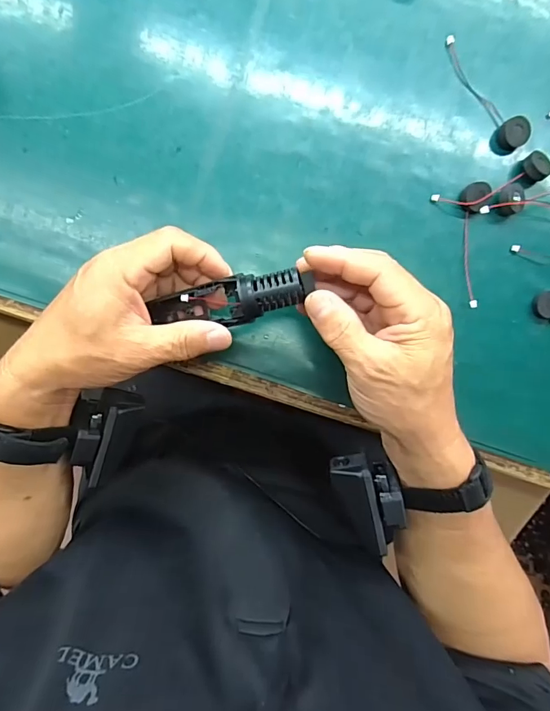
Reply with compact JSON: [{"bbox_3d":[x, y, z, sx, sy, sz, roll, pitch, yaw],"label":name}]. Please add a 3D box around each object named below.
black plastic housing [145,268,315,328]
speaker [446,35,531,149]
[{"bbox_3d":[-0.034,-0.035,0.283,0.116,0.031,0.030,-6,95,24],"label":"black plastic housing"},{"bbox_3d":[0.155,-0.194,0.310,0.020,0.012,0.094,-35,93,2],"label":"speaker"}]

